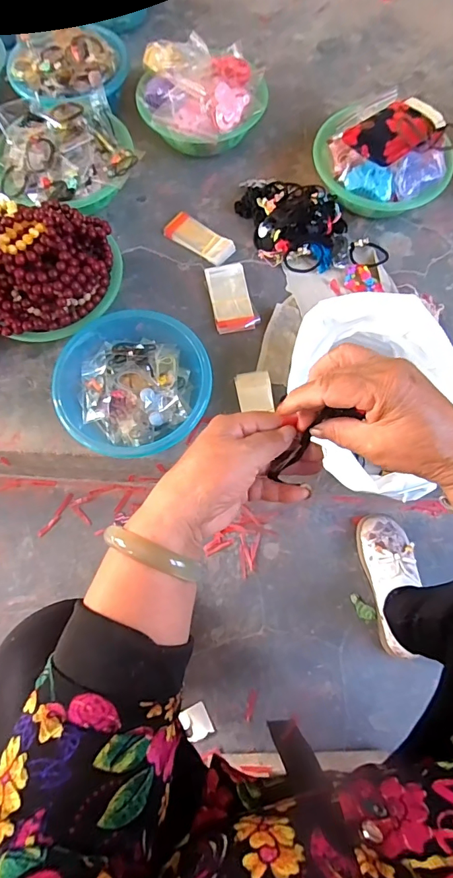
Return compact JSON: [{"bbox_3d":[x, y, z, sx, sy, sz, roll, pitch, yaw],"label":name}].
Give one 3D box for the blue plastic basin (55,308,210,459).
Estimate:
[{"bbox_3d":[-0.144,-0.084,0.648,0.223,0.082,0.230,-36,76,-11],"label":"blue plastic basin"}]

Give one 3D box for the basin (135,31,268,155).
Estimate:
[{"bbox_3d":[-0.045,-0.641,0.807,0.231,0.111,0.219,0,72,0],"label":"basin"}]

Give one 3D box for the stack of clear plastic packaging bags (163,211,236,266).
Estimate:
[{"bbox_3d":[-0.049,-0.362,0.771,0.131,0.019,0.058,36,76,11],"label":"stack of clear plastic packaging bags"}]

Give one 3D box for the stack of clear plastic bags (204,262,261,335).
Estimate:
[{"bbox_3d":[0.008,-0.240,0.727,0.070,0.019,0.124,-14,73,-5],"label":"stack of clear plastic bags"}]

